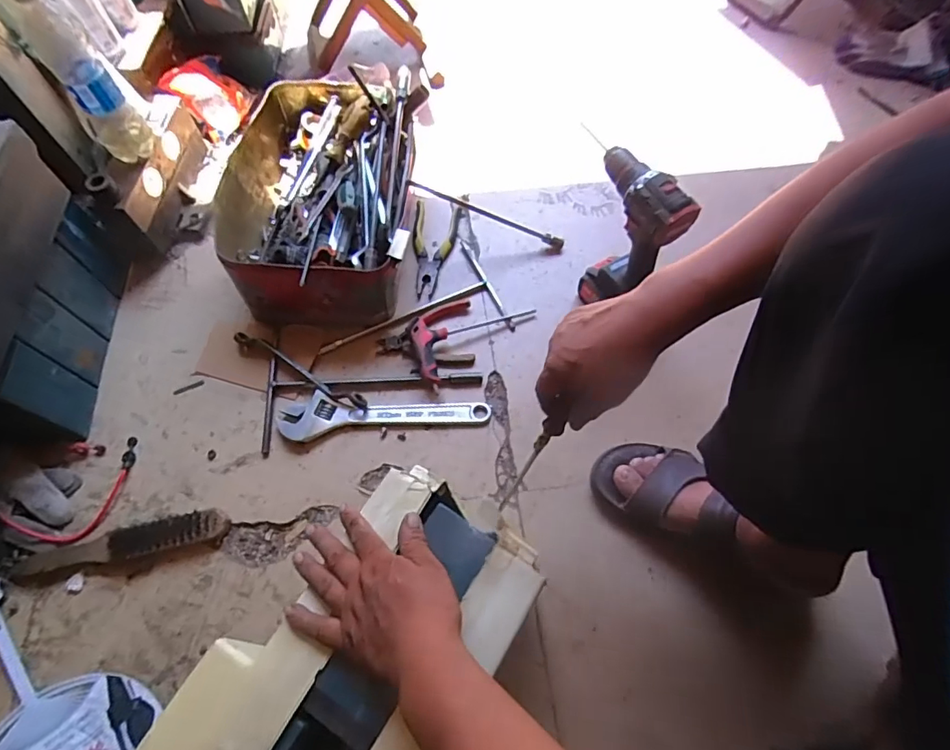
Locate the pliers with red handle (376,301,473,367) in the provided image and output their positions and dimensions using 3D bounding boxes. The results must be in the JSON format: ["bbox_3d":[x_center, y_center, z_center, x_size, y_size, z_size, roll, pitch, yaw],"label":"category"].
[{"bbox_3d":[-0.073,-0.063,0.749,0.137,0.020,0.110,-4,65,-3],"label":"pliers with red handle"}]

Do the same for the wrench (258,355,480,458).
[{"bbox_3d":[-0.146,0.047,0.698,0.302,0.015,0.135,3,64,1],"label":"wrench"}]

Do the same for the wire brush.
[{"bbox_3d":[-0.437,0.210,0.621,0.253,0.032,0.041,-12,65,-6],"label":"wire brush"}]

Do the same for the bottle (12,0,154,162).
[{"bbox_3d":[-0.514,-0.391,0.658,0.068,0.217,0.066,-39,72,-17],"label":"bottle"}]

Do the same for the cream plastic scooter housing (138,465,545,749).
[{"bbox_3d":[-0.104,0.296,0.487,0.258,0.149,0.365,27,67,12],"label":"cream plastic scooter housing"}]

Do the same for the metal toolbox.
[{"bbox_3d":[-0.229,-0.283,0.776,0.272,0.150,0.389,4,64,1],"label":"metal toolbox"}]

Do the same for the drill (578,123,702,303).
[{"bbox_3d":[0.197,-0.181,0.692,0.062,0.240,0.152,-31,69,-15],"label":"drill"}]

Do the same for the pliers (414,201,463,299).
[{"bbox_3d":[-0.069,-0.209,0.825,0.075,0.024,0.183,4,65,1],"label":"pliers"}]

